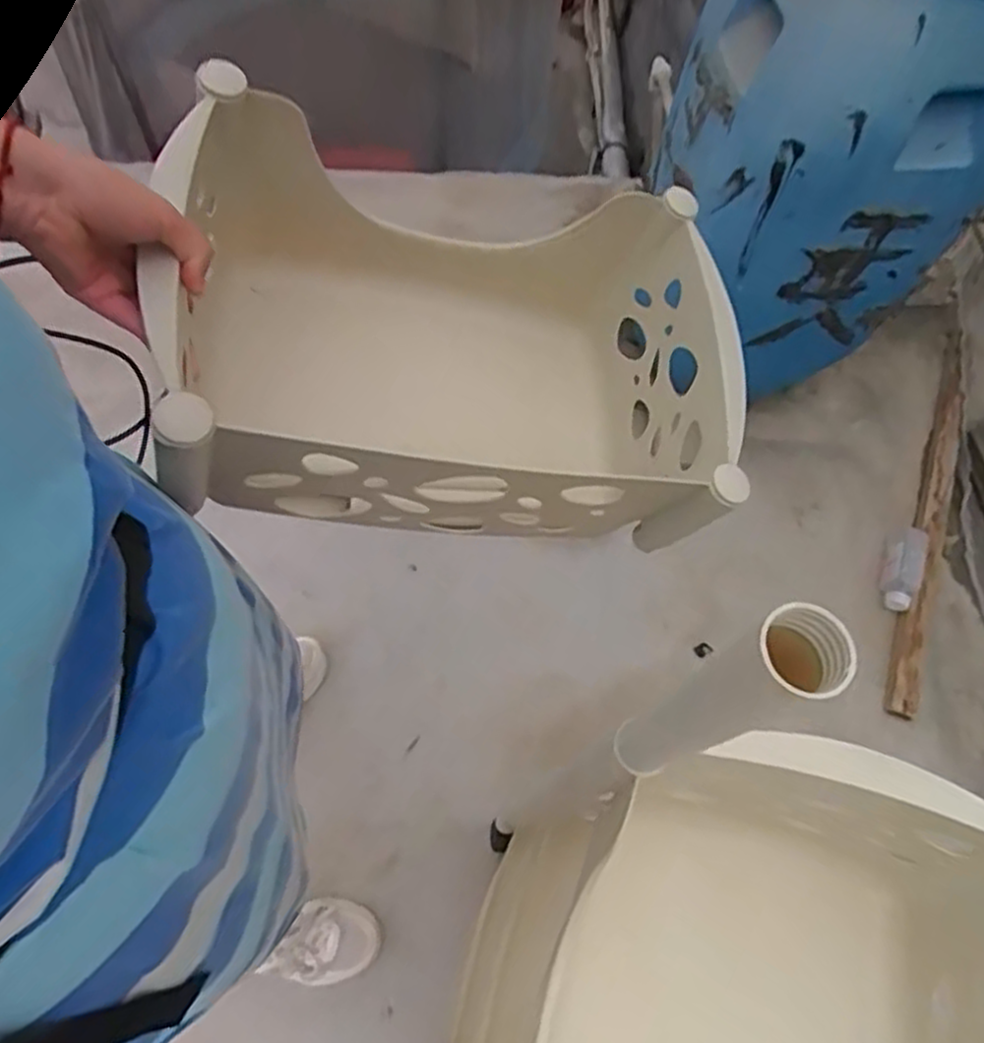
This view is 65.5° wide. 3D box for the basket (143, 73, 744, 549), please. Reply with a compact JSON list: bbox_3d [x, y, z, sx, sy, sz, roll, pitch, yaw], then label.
[{"bbox_3d":[-0.057,-0.126,0.721,0.453,0.387,0.329,4,73,-20],"label":"basket"}]

